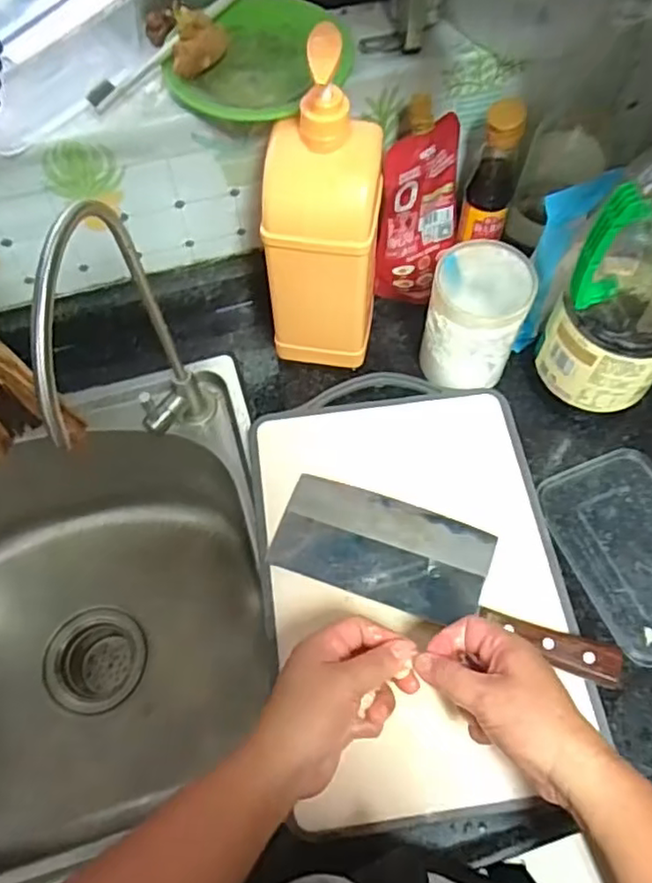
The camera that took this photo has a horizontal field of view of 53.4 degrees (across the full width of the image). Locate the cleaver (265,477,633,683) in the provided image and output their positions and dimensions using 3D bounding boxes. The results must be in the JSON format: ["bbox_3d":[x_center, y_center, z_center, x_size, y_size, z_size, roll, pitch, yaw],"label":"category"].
[{"bbox_3d":[0.093,0.099,0.513,0.271,0.012,0.088,18,60,12],"label":"cleaver"}]

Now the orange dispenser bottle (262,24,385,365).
[{"bbox_3d":[-0.002,-0.166,0.529,0.086,0.284,0.076,5,62,3],"label":"orange dispenser bottle"}]

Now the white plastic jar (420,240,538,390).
[{"bbox_3d":[0.134,-0.107,0.588,0.081,0.122,0.088,0,62,1],"label":"white plastic jar"}]

